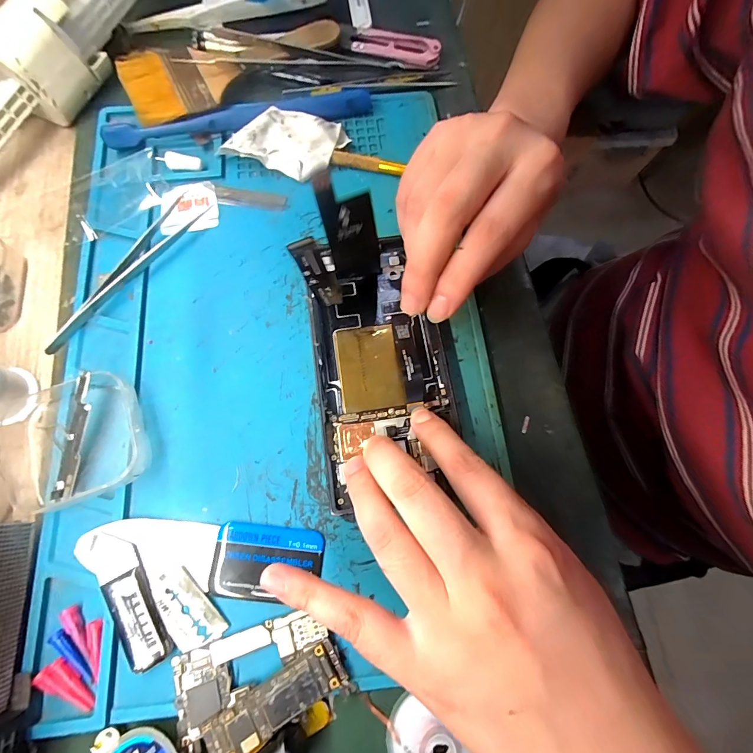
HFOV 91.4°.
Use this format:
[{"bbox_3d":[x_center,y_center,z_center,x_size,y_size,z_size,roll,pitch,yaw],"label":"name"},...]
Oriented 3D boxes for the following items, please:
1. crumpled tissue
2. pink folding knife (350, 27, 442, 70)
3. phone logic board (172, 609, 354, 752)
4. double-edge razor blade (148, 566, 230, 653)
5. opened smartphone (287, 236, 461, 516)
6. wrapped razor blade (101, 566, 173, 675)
[{"bbox_3d":[-0.062,-0.164,0.256,0.072,0.016,0.047,15,73,2],"label":"crumpled tissue"},{"bbox_3d":[0.016,-0.260,0.289,0.069,0.010,0.025,16,73,3],"label":"pink folding knife"},{"bbox_3d":[-0.055,0.141,0.170,0.074,0.008,0.042,-17,75,-7],"label":"phone logic board"},{"bbox_3d":[-0.094,0.114,0.181,0.022,0.004,0.039,-38,78,-12],"label":"double-edge razor blade"},{"bbox_3d":[0.000,-0.014,0.218,0.076,0.013,0.158,-10,74,-5],"label":"opened smartphone"},{"bbox_3d":[-0.116,0.117,0.176,0.019,0.005,0.044,-30,77,-11],"label":"wrapped razor blade"}]

